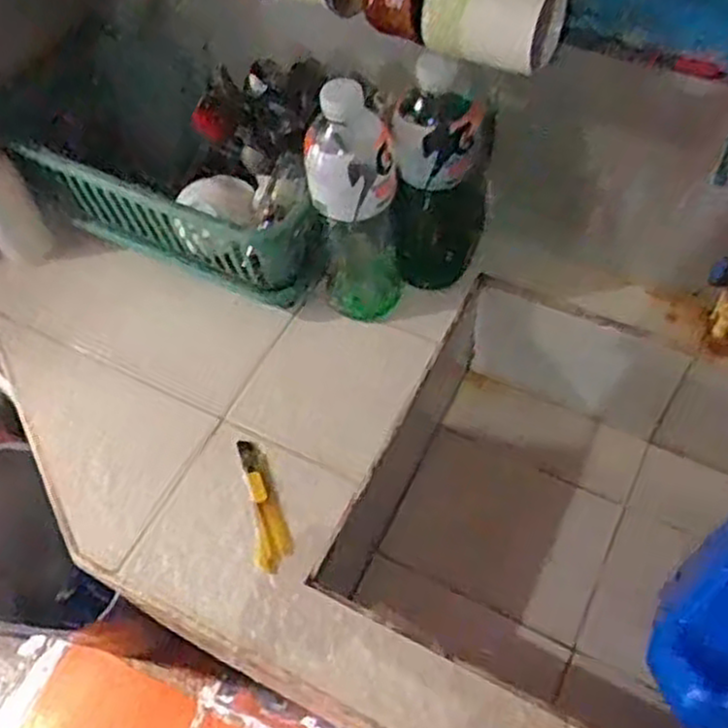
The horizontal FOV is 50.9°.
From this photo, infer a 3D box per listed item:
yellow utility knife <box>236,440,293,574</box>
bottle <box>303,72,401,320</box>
[{"bbox_3d":[-0.112,0.150,0.828,0.038,0.011,0.152,-18,59,-6],"label":"yellow utility knife"},{"bbox_3d":[-0.009,-0.170,0.846,0.092,0.287,0.083,-6,58,1],"label":"bottle"}]

